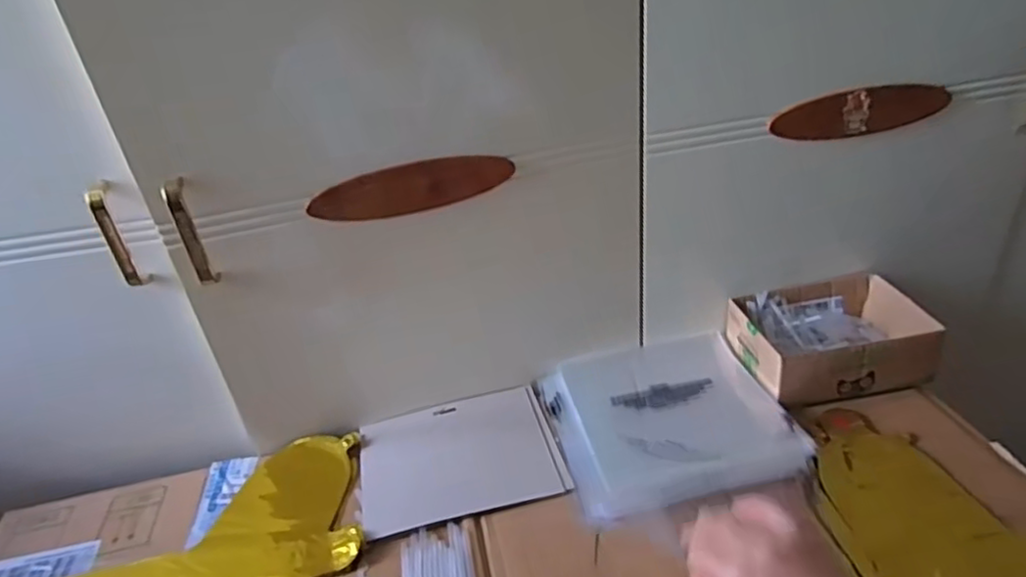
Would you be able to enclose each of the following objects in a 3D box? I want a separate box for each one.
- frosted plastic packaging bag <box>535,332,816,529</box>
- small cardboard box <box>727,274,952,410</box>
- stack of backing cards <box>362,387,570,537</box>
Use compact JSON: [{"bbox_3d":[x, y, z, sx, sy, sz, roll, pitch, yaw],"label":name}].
[{"bbox_3d":[0.160,0.136,0.700,0.228,0.025,0.219,-11,33,-5],"label":"frosted plastic packaging bag"},{"bbox_3d":[0.353,0.056,0.740,0.190,0.065,0.137,-11,33,-6],"label":"small cardboard box"},{"bbox_3d":[-0.057,0.172,0.694,0.198,0.005,0.163,-13,33,-8],"label":"stack of backing cards"}]

